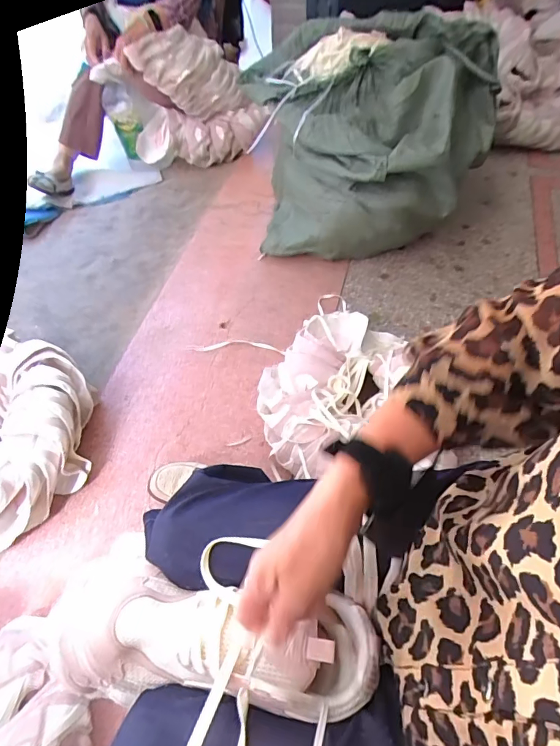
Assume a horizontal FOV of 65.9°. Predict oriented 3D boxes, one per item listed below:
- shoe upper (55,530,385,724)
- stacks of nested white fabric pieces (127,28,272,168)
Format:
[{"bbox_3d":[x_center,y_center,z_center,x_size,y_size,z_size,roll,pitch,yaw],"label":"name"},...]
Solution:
[{"bbox_3d":[-0.071,0.231,0.388,0.301,0.083,0.108,5,55,11],"label":"shoe upper"},{"bbox_3d":[-0.275,-0.885,1.458,0.435,0.442,0.142,-15,55,-7],"label":"stacks of nested white fabric pieces"}]

